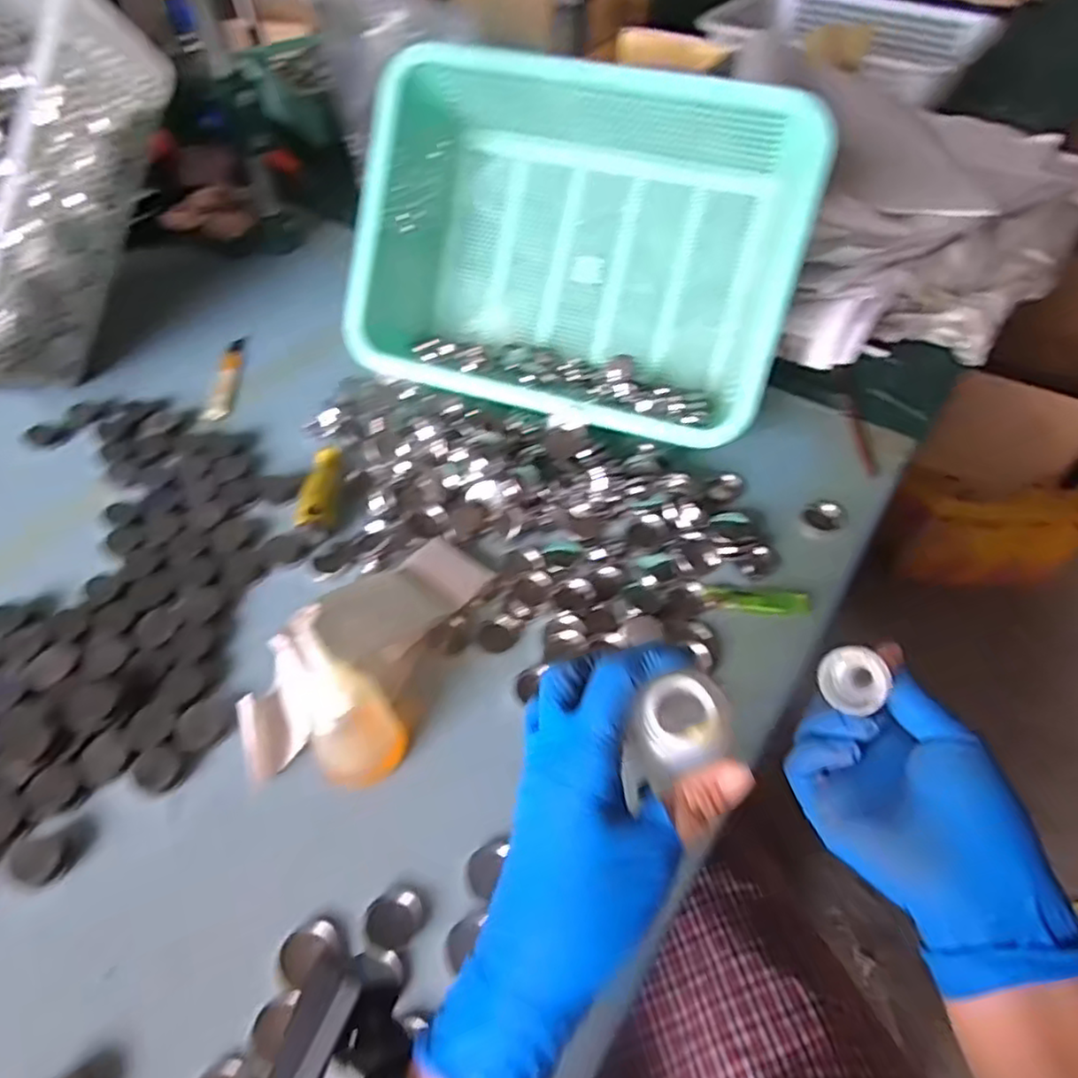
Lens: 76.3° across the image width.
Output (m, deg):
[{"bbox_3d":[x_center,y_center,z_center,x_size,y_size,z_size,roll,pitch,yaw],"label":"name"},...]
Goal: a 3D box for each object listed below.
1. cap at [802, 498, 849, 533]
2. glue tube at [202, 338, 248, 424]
[{"bbox_3d":[0.254,-0.022,0.607,0.035,0.010,0.037,29,56,22],"label":"cap"},{"bbox_3d":[-0.338,-0.177,0.748,0.025,0.009,0.142,-3,52,-4],"label":"glue tube"}]

